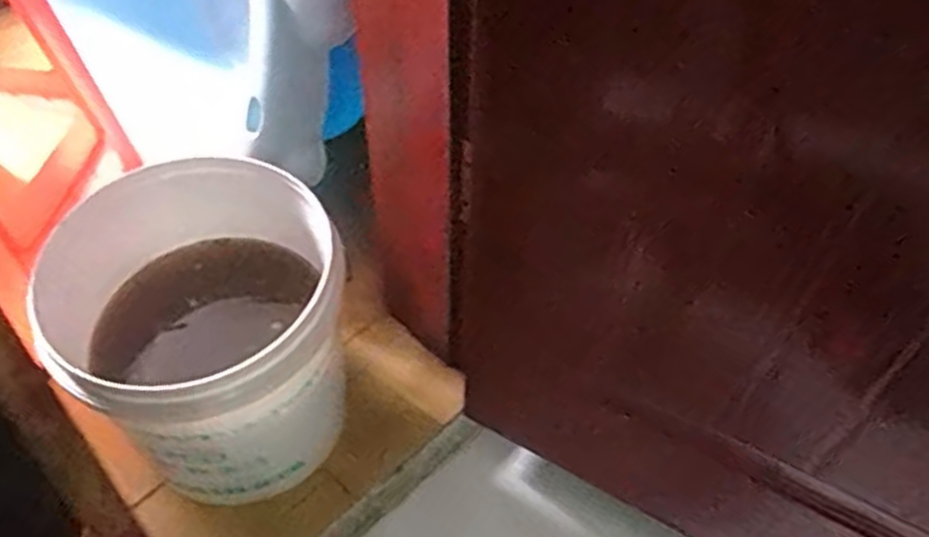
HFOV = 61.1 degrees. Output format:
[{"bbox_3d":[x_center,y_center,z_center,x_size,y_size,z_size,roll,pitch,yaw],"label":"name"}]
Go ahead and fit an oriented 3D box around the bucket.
[{"bbox_3d":[-0.243,0.059,0.773,0.244,0.231,0.265,0,52,-1],"label":"bucket"}]

